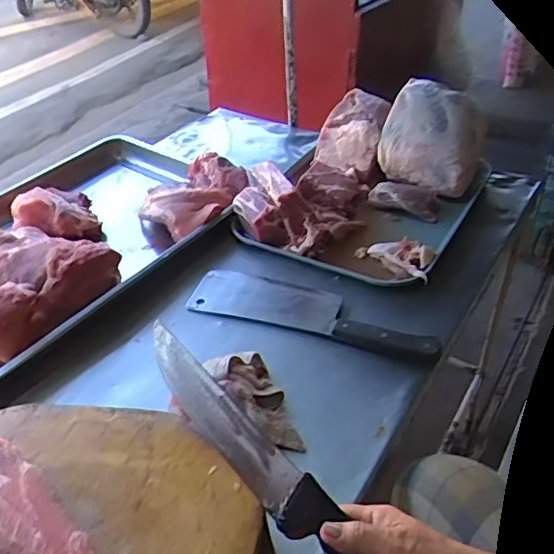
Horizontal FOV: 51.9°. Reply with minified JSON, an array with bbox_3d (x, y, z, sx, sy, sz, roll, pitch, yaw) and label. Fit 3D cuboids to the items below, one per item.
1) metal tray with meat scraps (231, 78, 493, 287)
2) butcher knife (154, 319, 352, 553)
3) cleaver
[{"bbox_3d":[0.153,-0.180,0.972,0.339,0.152,0.408,19,44,24],"label":"metal tray with meat scraps"},{"bbox_3d":[-0.004,0.166,0.487,0.312,0.051,0.024,44,14,13],"label":"butcher knife"},{"bbox_3d":[0.048,0.046,0.796,0.355,0.029,0.087,14,41,19],"label":"cleaver"}]

